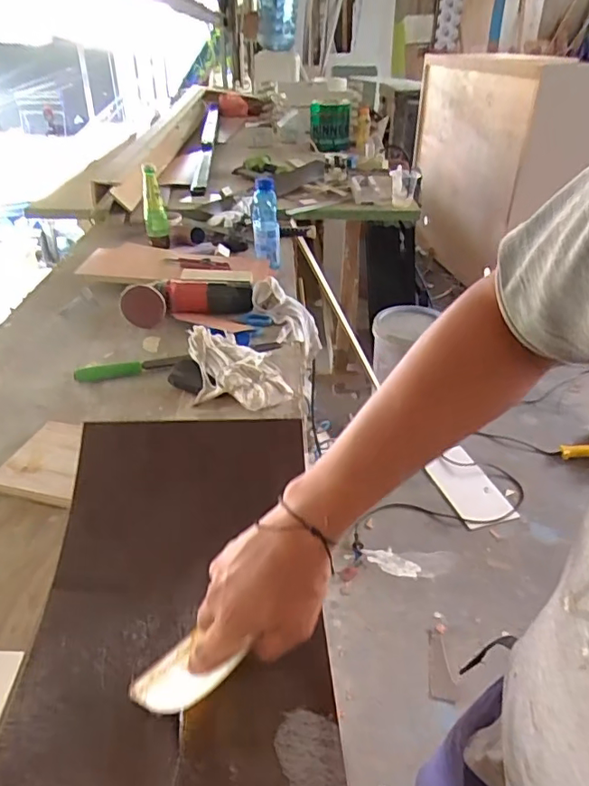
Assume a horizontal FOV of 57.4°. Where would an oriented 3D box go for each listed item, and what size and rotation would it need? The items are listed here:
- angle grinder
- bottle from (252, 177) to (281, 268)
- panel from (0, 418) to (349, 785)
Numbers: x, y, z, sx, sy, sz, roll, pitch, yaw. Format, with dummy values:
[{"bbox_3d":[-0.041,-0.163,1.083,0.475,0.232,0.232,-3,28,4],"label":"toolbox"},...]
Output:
[{"bbox_3d":[-0.218,-0.190,1.096,0.256,0.072,0.077,-7,35,-11],"label":"angle grinder"},{"bbox_3d":[-0.065,-0.392,1.248,0.064,0.188,0.072,-2,34,-3],"label":"bottle"},{"bbox_3d":[-0.103,0.176,0.488,0.251,0.068,0.399,-2,35,-4],"label":"panel"}]

